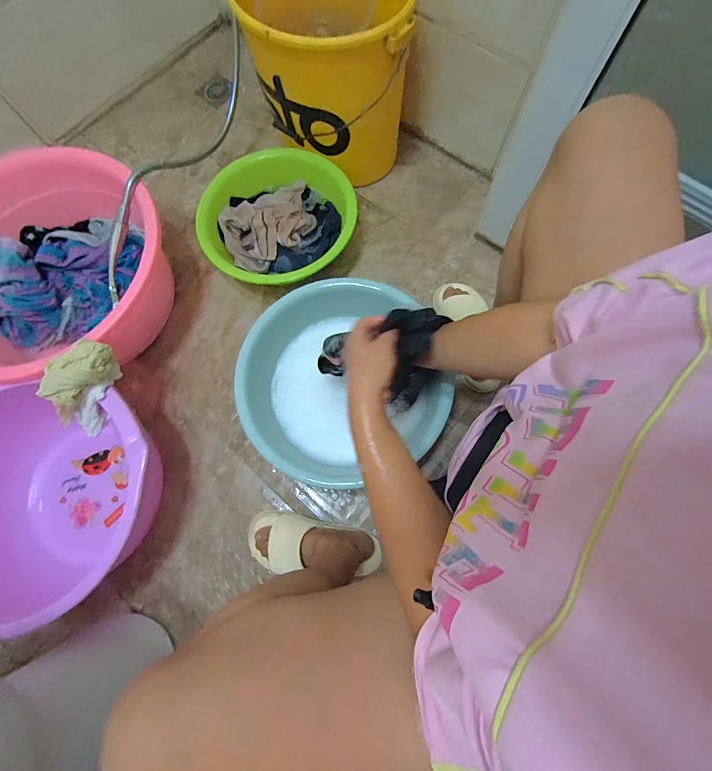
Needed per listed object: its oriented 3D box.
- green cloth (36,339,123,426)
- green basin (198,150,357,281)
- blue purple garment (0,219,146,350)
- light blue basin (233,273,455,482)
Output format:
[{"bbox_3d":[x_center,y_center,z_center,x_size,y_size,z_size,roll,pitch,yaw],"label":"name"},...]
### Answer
[{"bbox_3d":[-0.448,-0.013,0.567,0.071,0.069,0.130,39,79,12],"label":"green cloth"},{"bbox_3d":[-0.169,-0.357,0.793,0.307,0.117,0.312,0,78,-1],"label":"green basin"},{"bbox_3d":[-0.616,-0.237,0.747,0.219,0.135,0.350,36,78,11],"label":"blue purple garment"},{"bbox_3d":[-0.035,-0.009,0.692,0.358,0.135,0.357,-1,74,2],"label":"light blue basin"}]

